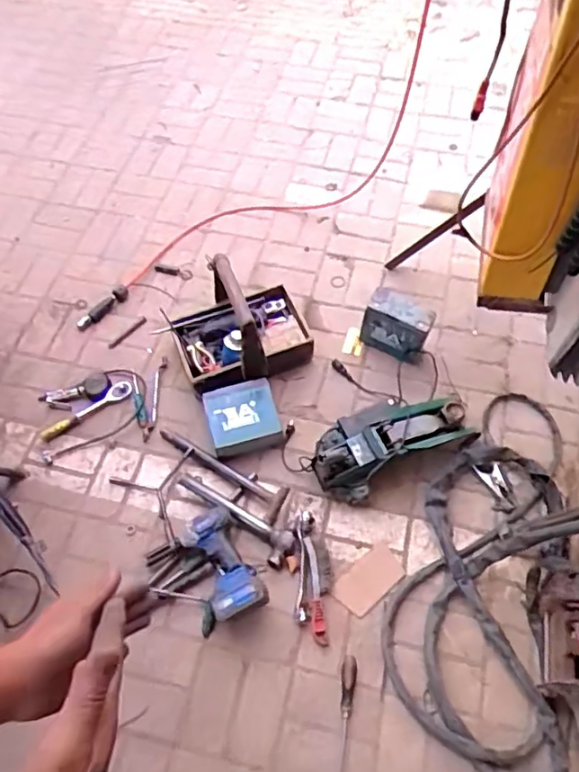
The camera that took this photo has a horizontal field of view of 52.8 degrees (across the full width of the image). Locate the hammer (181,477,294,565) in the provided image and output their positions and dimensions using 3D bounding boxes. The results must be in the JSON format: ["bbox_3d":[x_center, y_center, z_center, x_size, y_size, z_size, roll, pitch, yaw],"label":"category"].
[{"bbox_3d":[-0.125,0.312,1.383,0.298,0.038,0.085,29,63,16],"label":"hammer"}]

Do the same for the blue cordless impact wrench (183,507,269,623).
[{"bbox_3d":[-0.150,0.394,1.300,0.116,0.084,0.231,-24,62,-14],"label":"blue cordless impact wrench"}]

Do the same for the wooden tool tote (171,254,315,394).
[{"bbox_3d":[-0.120,-0.169,1.504,0.346,0.272,0.235,-22,61,-13],"label":"wooden tool tote"}]

